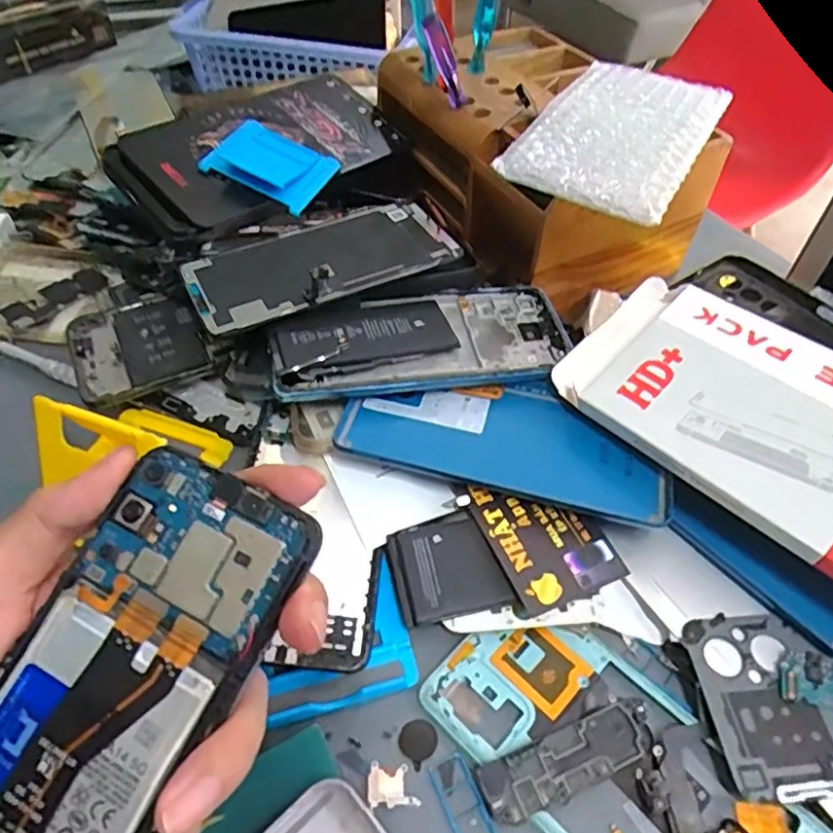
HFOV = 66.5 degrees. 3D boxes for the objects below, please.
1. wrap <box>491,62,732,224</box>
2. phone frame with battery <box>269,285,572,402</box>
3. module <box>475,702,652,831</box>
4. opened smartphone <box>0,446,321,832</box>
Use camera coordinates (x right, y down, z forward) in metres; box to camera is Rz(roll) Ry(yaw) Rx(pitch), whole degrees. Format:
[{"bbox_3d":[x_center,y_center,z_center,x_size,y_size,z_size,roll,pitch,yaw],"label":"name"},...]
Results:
[{"bbox_3d":[0.120,-0.167,0.367,0.088,0.020,0.158,24,52,18],"label":"wrap"},{"bbox_3d":[0.003,-0.042,0.349,0.159,0.012,0.070,-5,55,-13],"label":"phone frame with battery"},{"bbox_3d":[0.061,0.135,0.250,0.075,0.009,0.022,-17,52,-16],"label":"module"},{"bbox_3d":[-0.097,0.091,0.195,0.070,0.004,0.160,23,73,14],"label":"opened smartphone"}]

